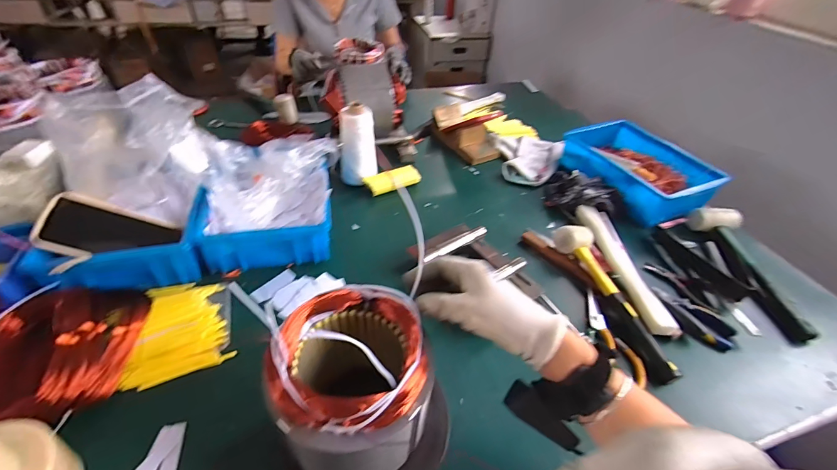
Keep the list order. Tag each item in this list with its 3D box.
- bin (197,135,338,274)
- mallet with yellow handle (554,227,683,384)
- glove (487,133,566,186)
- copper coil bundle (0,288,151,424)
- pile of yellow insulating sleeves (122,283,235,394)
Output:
[{"bbox_3d":[-0.259,-0.071,0.670,0.201,0.118,0.261,-5,43,-11],"label":"bin"},{"bbox_3d":[0.309,0.090,0.581,0.060,0.059,0.276,-7,44,-13],"label":"mallet with yellow handle"},{"bbox_3d":[0.283,-0.191,0.921,0.187,0.032,0.218,1,42,-4],"label":"glove"},{"bbox_3d":[-0.438,0.142,0.457,0.150,0.057,0.184,-7,44,-13],"label":"copper coil bundle"},{"bbox_3d":[-0.328,0.121,0.513,0.110,0.032,0.153,-10,44,-16],"label":"pile of yellow insulating sleeves"}]

